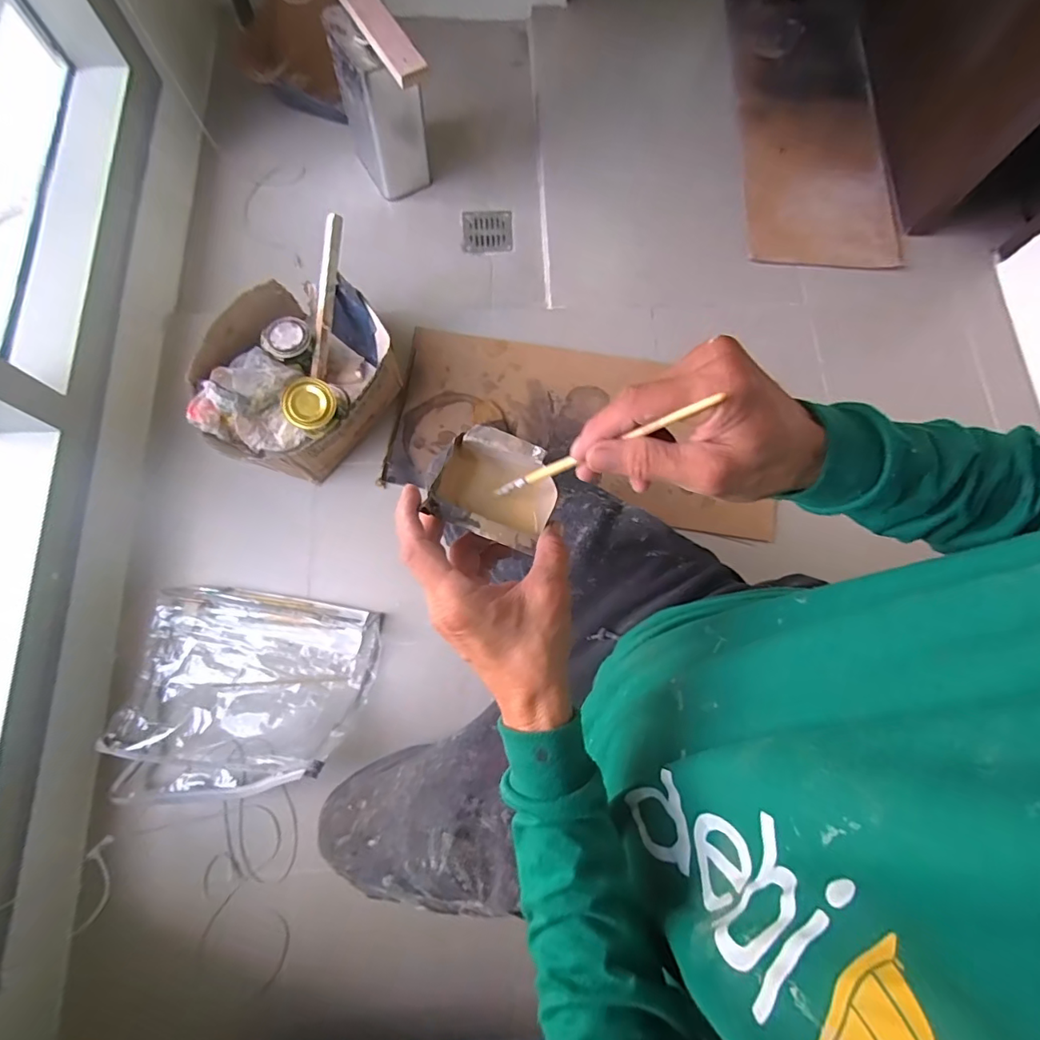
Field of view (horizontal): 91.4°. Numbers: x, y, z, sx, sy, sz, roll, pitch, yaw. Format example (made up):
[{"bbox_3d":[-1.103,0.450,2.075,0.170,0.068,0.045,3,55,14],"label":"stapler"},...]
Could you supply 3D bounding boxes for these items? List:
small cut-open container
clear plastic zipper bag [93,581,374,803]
[{"bbox_3d":[-0.020,-0.023,0.346,0.087,0.034,0.069,25,80,4],"label":"small cut-open container"},{"bbox_3d":[-0.388,0.246,0.713,0.327,0.060,0.289,7,75,0],"label":"clear plastic zipper bag"}]

